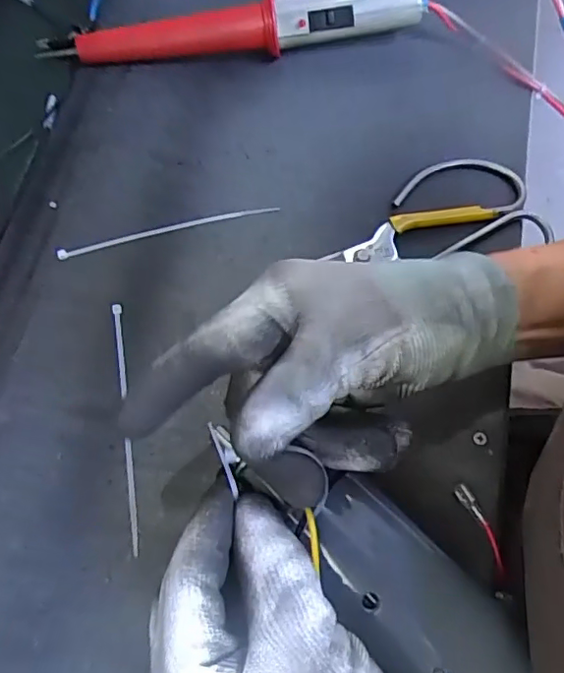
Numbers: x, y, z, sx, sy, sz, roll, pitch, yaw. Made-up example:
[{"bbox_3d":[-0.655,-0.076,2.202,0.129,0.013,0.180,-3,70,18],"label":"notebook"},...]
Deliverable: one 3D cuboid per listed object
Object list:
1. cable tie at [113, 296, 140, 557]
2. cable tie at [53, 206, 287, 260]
[{"bbox_3d":[-0.093,0.049,0.331,0.005,0.004,0.149,-9,69,-3],"label":"cable tie"},{"bbox_3d":[-0.077,-0.074,0.378,0.148,0.004,0.009,-15,69,-5],"label":"cable tie"}]

